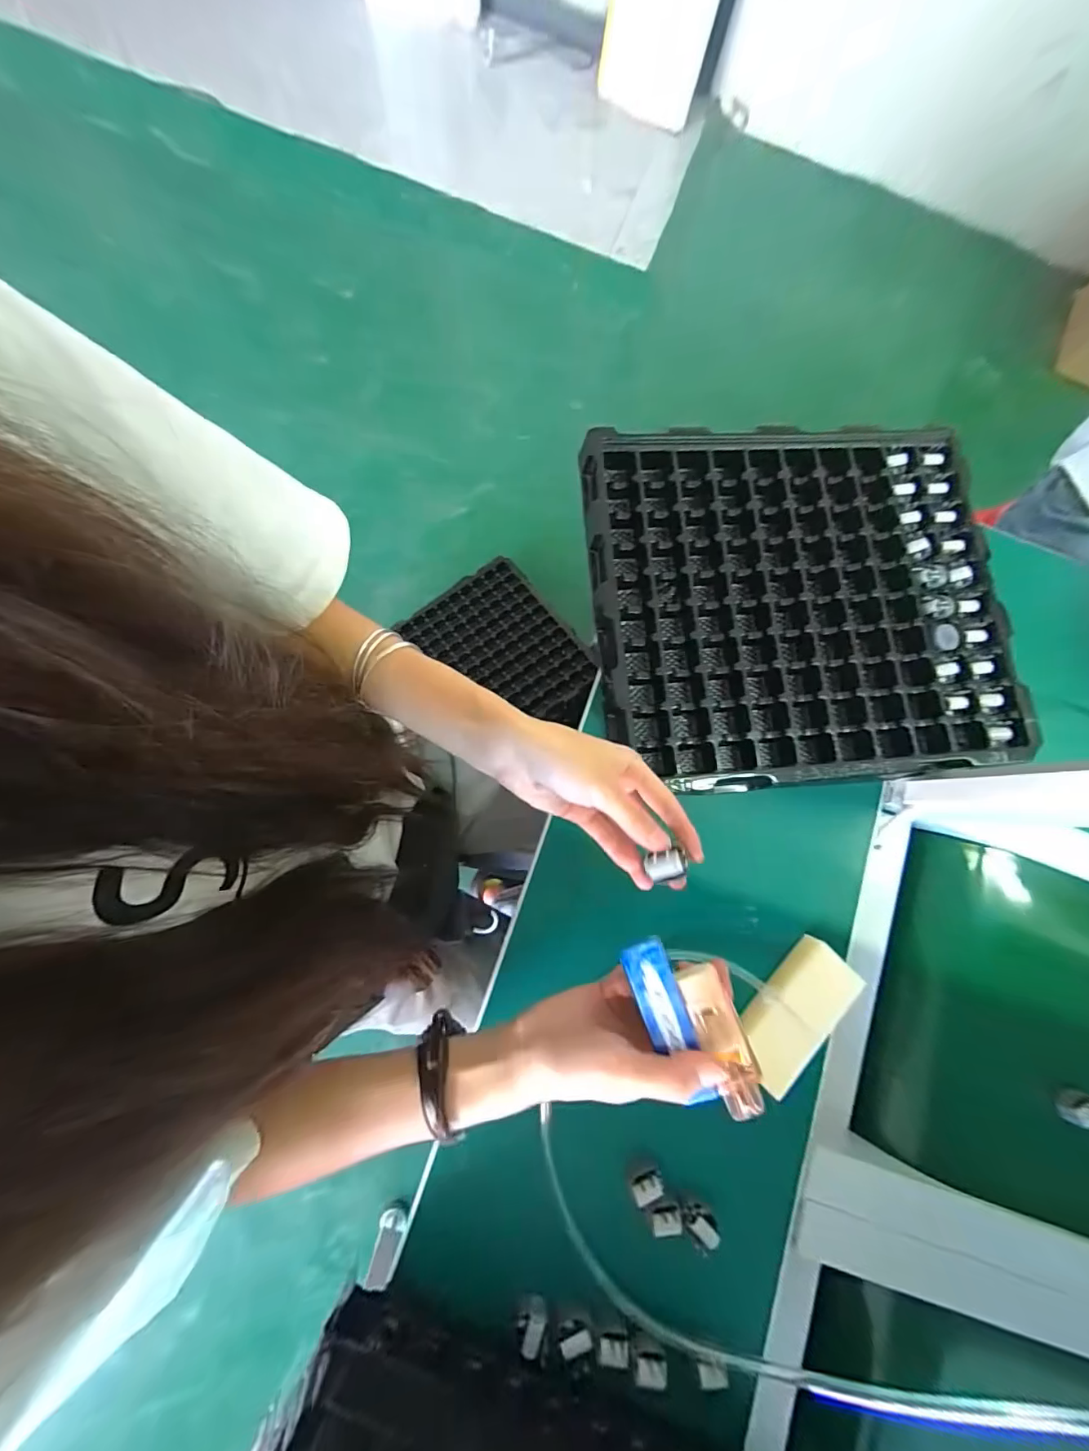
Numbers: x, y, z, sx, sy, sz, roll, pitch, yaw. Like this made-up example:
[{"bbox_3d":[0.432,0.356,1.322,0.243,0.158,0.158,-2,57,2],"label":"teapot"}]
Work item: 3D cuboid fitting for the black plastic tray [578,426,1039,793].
[{"bbox_3d":[0.251,-0.126,0.468,0.405,0.036,0.360,-4,80,-5],"label":"black plastic tray"}]

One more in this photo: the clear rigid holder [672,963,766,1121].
[{"bbox_3d":[0.095,0.167,0.253,0.025,0.012,0.075,-22,76,-4],"label":"clear rigid holder"}]

